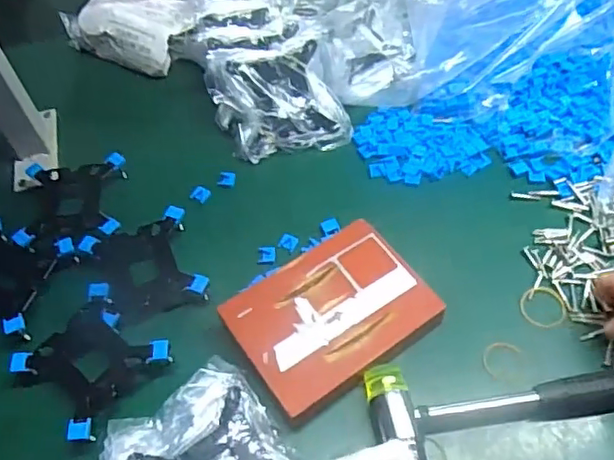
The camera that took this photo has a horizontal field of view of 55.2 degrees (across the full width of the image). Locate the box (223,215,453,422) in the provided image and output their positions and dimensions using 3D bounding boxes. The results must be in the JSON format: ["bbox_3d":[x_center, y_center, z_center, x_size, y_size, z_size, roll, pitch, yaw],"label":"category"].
[{"bbox_3d":[0.018,0.065,0.443,0.136,0.031,0.102,-31,61,-15],"label":"box"}]

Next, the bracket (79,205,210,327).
[{"bbox_3d":[-0.130,0.030,0.473,0.082,0.021,0.085,-21,58,-9],"label":"bracket"}]

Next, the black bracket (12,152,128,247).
[{"bbox_3d":[-0.204,-0.025,0.513,0.084,0.019,0.086,-7,57,-1],"label":"black bracket"}]

